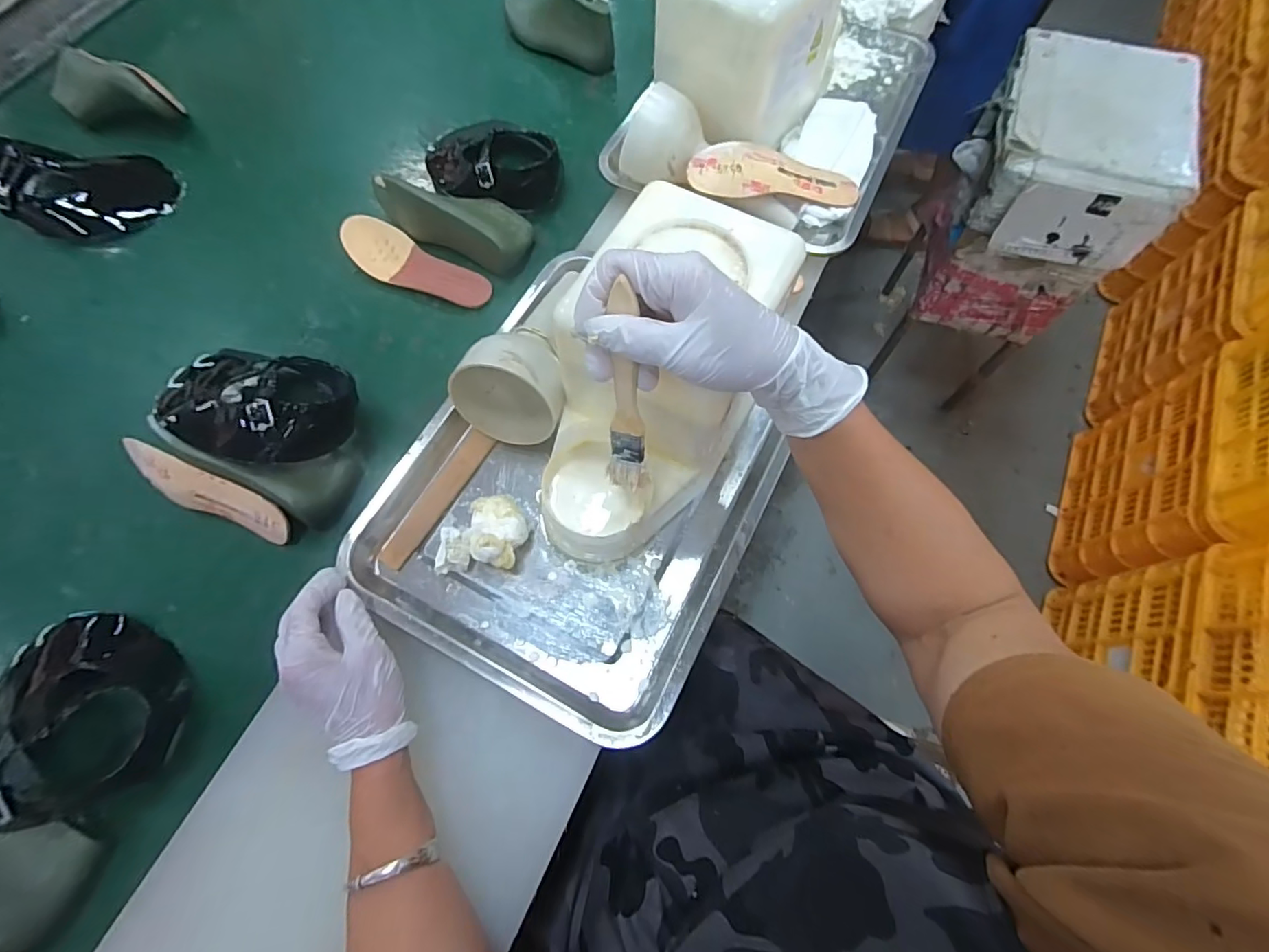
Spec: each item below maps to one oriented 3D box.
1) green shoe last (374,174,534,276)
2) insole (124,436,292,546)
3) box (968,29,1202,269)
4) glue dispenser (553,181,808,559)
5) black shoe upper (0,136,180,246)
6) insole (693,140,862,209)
[{"bbox_3d":[-0.201,-0.294,0.611,0.172,0.066,0.087,21,70,8],"label":"green shoe last"},{"bbox_3d":[-0.388,0.012,0.497,0.161,0.051,0.016,24,26,0],"label":"insole"},{"bbox_3d":[0.725,-0.551,0.892,0.262,0.134,0.370,19,70,7],"label":"box"},{"bbox_3d":[0.007,-0.069,0.412,0.154,0.145,0.239,20,70,8],"label":"glue dispenser"},{"bbox_3d":[-0.645,-0.345,0.629,0.162,0.079,0.110,-25,71,-9],"label":"black shoe upper"},{"bbox_3d":[0.146,-0.312,0.563,0.178,0.039,0.056,-4,69,-1],"label":"insole"}]

